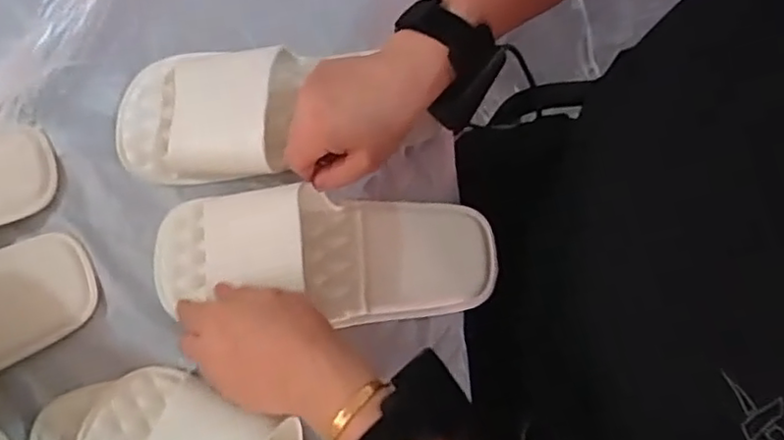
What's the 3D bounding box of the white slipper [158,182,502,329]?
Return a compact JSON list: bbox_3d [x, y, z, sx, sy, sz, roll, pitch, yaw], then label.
[{"bbox_3d":[-0.054,0.030,0.495,0.265,0.055,0.102,4,76,-1],"label":"white slipper"}]

